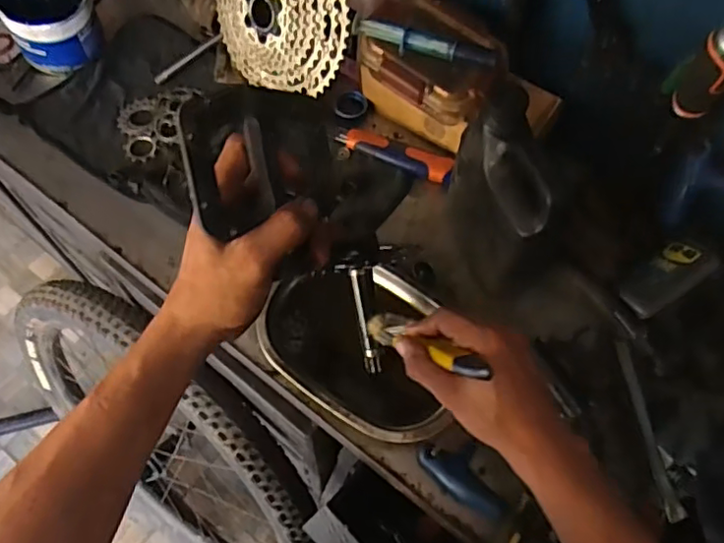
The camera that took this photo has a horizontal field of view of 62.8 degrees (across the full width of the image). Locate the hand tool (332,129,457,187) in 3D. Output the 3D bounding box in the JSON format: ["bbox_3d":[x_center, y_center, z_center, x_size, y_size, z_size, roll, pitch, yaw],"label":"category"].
[{"bbox_3d":[0.039,-0.137,0.688,0.139,0.016,0.029,22,65,8],"label":"hand tool"}]

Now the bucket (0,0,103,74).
[{"bbox_3d":[-0.365,-0.300,0.697,0.097,0.095,0.101,1,64,-2],"label":"bucket"}]

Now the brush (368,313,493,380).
[{"bbox_3d":[0.051,0.058,0.488,0.033,0.161,0.015,-35,109,-17],"label":"brush"}]

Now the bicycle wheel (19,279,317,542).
[{"bbox_3d":[-0.327,0.329,1.025,0.635,0.633,0.059,36,51,16],"label":"bicycle wheel"}]

